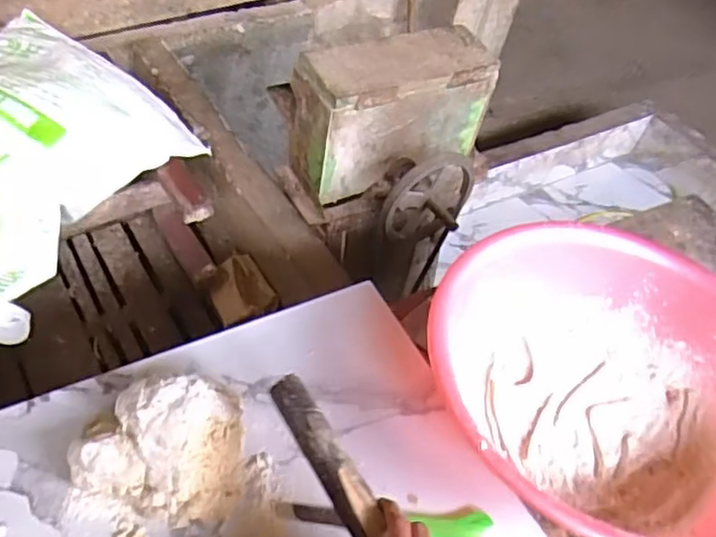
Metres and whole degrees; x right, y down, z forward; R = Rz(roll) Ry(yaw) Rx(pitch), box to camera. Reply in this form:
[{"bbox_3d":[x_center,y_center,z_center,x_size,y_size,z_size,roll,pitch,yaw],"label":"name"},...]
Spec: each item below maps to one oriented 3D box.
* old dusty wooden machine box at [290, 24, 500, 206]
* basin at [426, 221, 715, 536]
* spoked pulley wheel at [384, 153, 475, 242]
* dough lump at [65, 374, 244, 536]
[{"bbox_3d":[0.058,-0.286,1.211,0.343,0.221,0.130,-18,55,-26],"label":"old dusty wooden machine box"},{"bbox_3d":[0.283,0.140,0.751,0.400,0.134,0.387,6,48,-7],"label":"basin"},{"bbox_3d":[0.140,-0.107,1.228,0.211,0.200,0.074,-3,47,-50],"label":"spoked pulley wheel"},{"bbox_3d":[-0.197,0.187,0.658,0.164,0.067,0.153,6,48,-6],"label":"dough lump"}]

